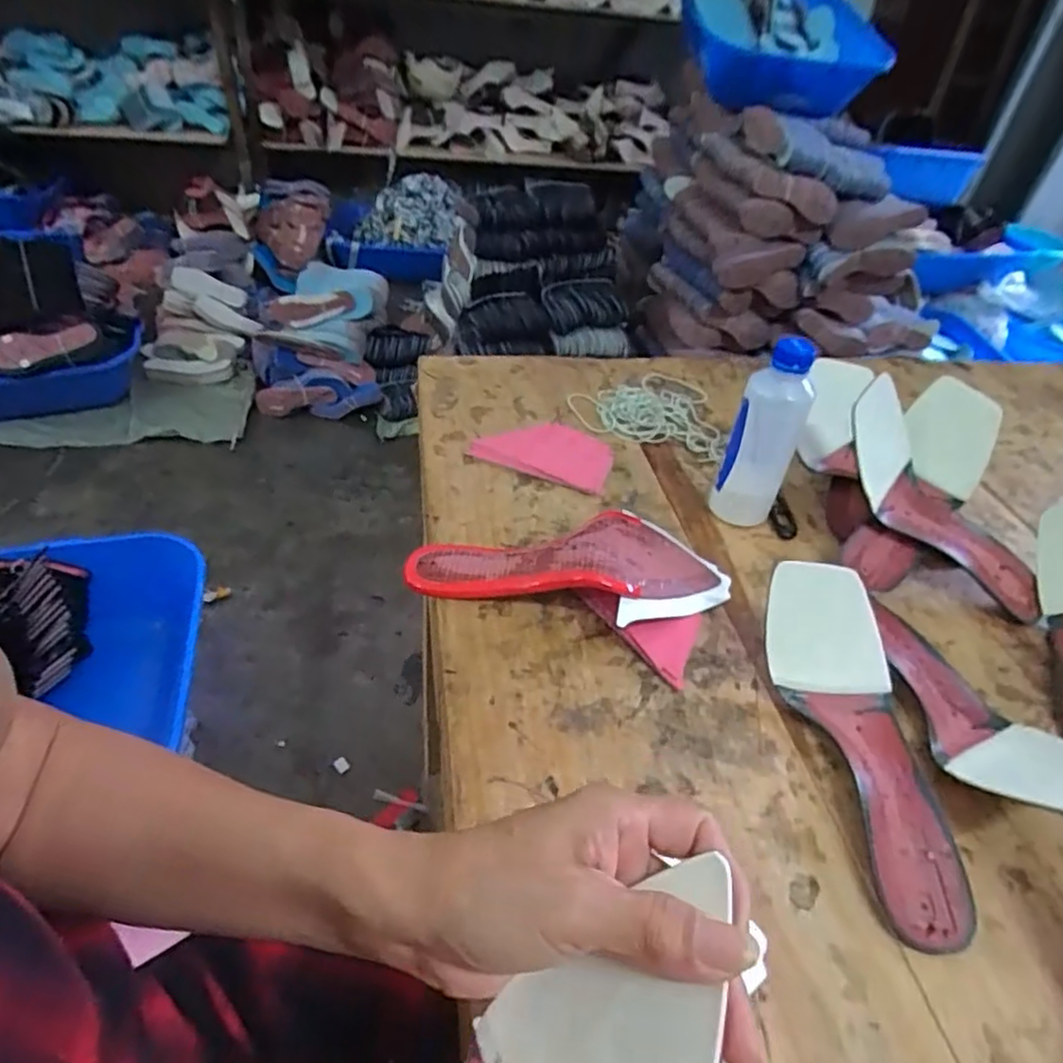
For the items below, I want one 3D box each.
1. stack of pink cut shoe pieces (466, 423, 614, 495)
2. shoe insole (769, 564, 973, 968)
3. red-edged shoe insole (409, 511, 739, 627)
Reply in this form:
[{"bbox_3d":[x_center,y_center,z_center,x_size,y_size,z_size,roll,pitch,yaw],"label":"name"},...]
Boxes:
[{"bbox_3d":[0.013,-0.084,0.685,0.140,0.016,0.083,13,42,7],"label":"stack of pink cut shoe pieces"},{"bbox_3d":[0.230,0.128,0.434,0.089,0.081,0.230,-5,41,-14],"label":"shoe insole"},{"bbox_3d":[0.040,0.032,0.534,0.273,0.054,0.110,-4,42,-11],"label":"red-edged shoe insole"}]

